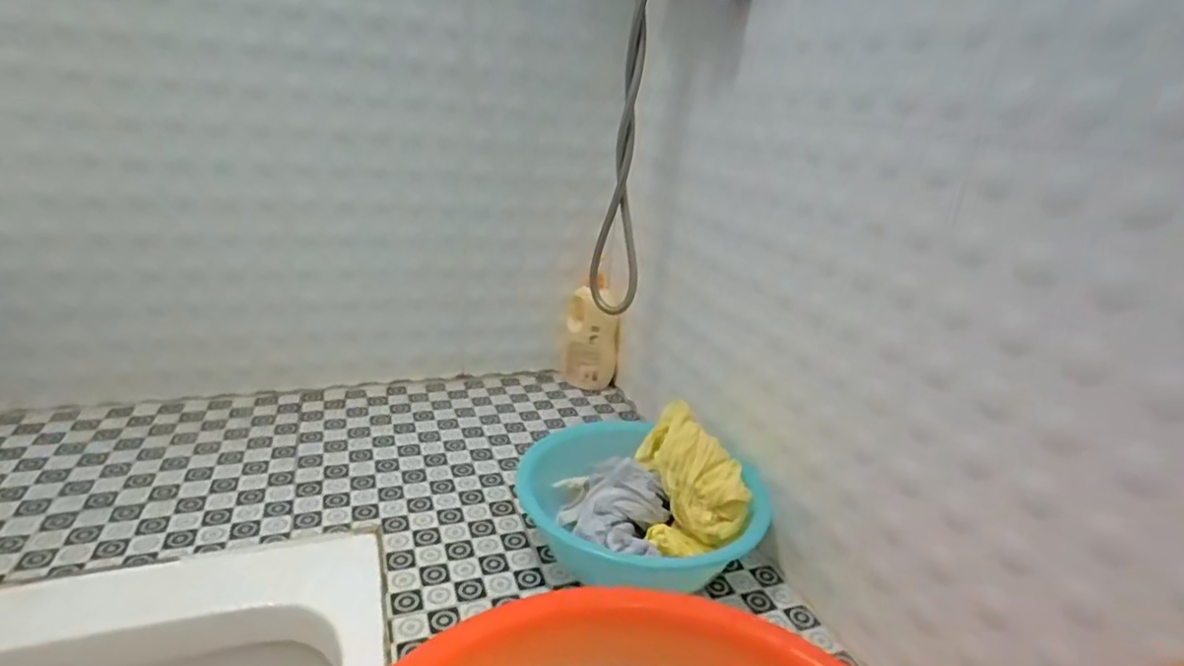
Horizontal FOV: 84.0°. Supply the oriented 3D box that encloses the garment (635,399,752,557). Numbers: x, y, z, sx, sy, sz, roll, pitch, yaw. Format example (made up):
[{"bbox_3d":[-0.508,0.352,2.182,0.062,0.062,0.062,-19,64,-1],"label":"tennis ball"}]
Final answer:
[{"bbox_3d":[0.125,0.185,0.843,0.116,0.108,0.182,4,20,-7],"label":"garment"}]

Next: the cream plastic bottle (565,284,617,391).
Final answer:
[{"bbox_3d":[-0.003,0.020,1.226,0.099,0.209,0.059,6,20,-1],"label":"cream plastic bottle"}]

